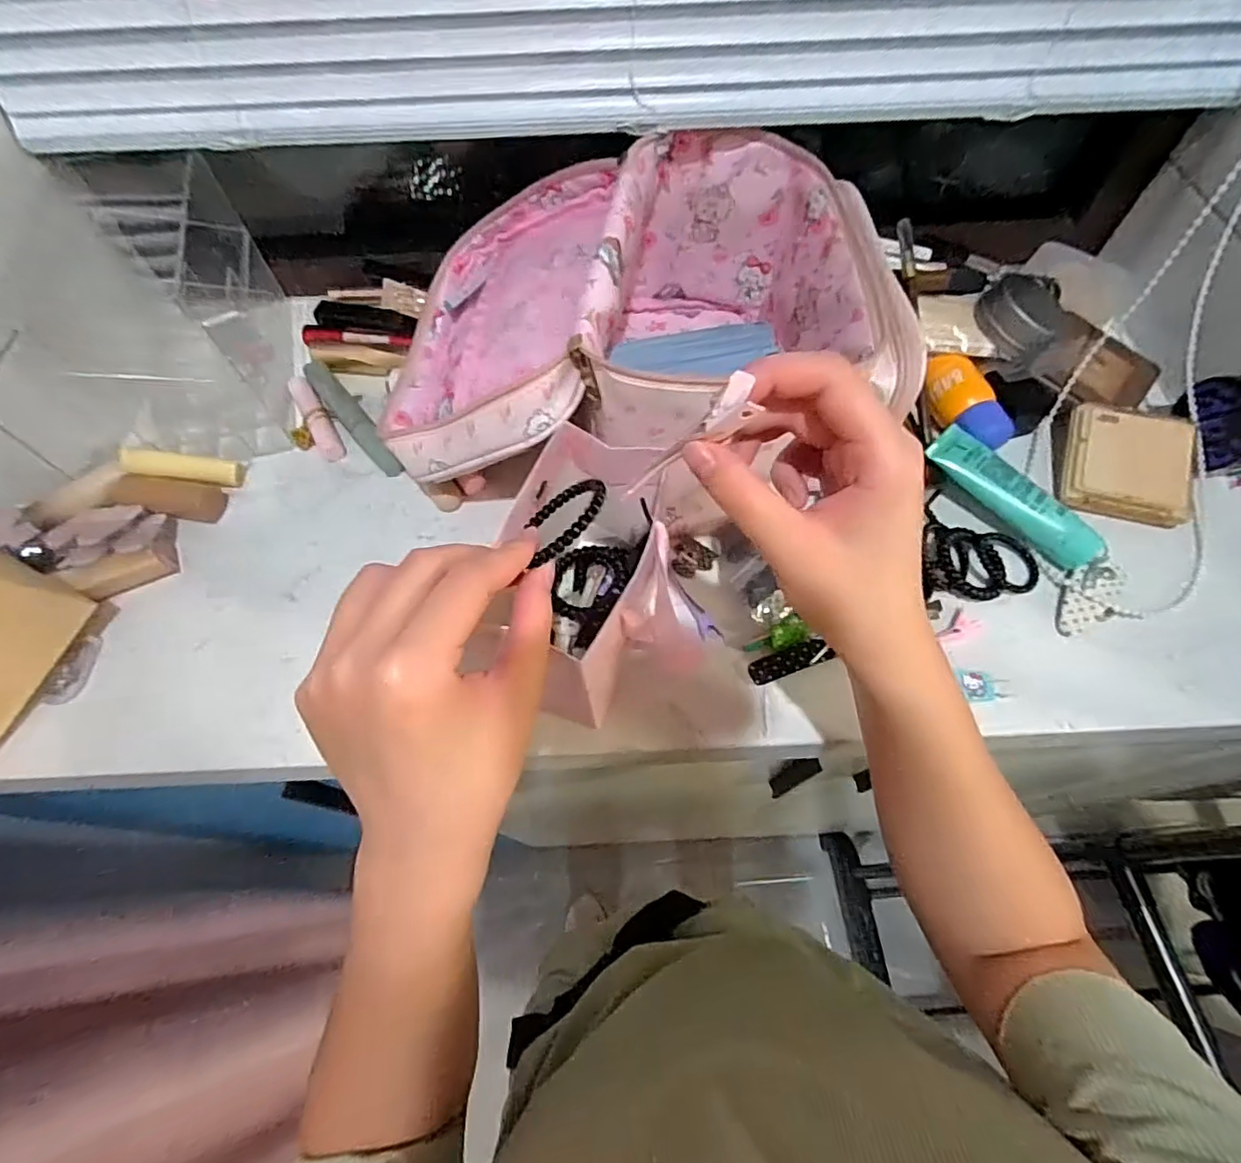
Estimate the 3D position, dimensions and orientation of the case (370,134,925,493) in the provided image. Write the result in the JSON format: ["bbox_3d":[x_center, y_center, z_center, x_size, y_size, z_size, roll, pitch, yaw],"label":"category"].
[{"bbox_3d":[-0.002,-0.172,0.401,0.315,0.137,0.242,-4,63,-1],"label":"case"}]

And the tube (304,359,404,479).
[{"bbox_3d":[-0.208,-0.128,0.449,0.019,0.023,0.117,-35,67,-16],"label":"tube"}]

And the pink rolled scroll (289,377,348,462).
[{"bbox_3d":[-0.238,-0.127,0.451,0.019,0.016,0.086,-30,66,-14],"label":"pink rolled scroll"}]

